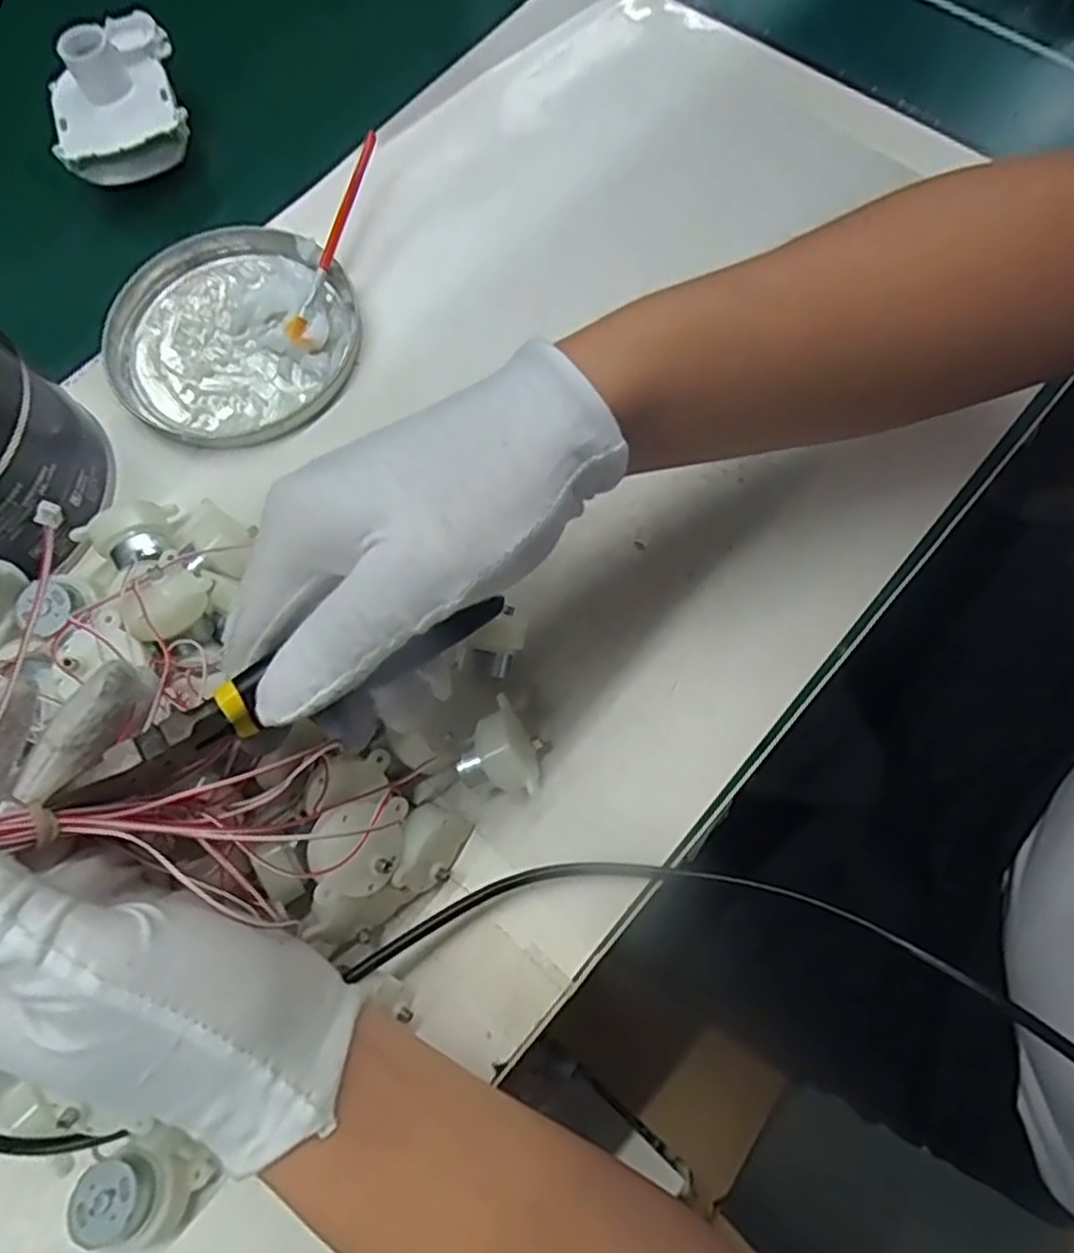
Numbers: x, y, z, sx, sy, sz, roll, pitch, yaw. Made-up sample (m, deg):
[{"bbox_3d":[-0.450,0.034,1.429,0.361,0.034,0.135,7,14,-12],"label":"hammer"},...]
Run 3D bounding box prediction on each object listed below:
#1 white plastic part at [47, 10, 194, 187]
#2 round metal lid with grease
[{"bbox_3d":[-0.237,-0.301,0.402,0.069,0.043,0.096,-18,68,-5],"label":"white plastic part"},{"bbox_3d":[-0.160,-0.154,0.377,0.128,0.022,0.121,-1,68,2],"label":"round metal lid with grease"}]

